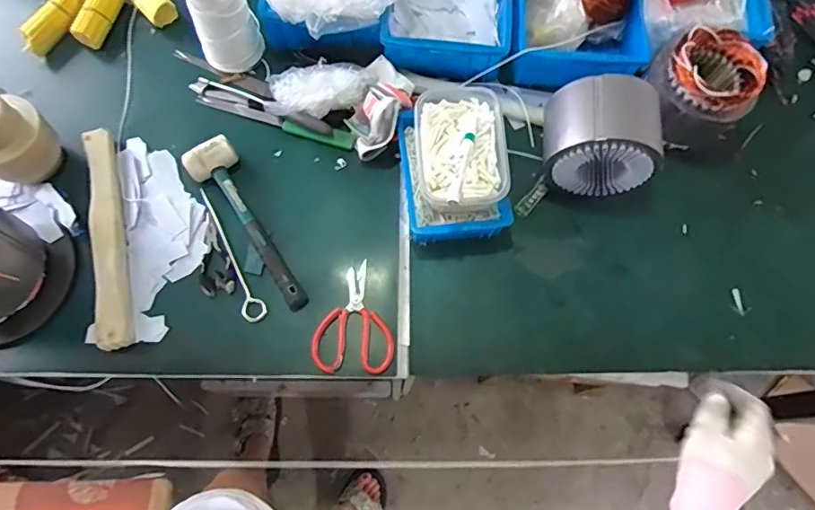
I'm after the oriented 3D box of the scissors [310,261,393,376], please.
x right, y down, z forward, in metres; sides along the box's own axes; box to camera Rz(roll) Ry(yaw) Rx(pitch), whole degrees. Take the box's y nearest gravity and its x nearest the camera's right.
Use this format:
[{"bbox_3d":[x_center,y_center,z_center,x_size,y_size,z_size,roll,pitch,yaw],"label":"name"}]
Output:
[{"bbox_3d":[-0.073,0.086,0.704,0.108,0.013,0.148,3,70,-1],"label":"scissors"}]

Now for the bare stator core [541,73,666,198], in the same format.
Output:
[{"bbox_3d":[0.269,-0.166,0.720,0.140,0.141,0.110,6,70,0],"label":"bare stator core"}]

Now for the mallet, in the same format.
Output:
[{"bbox_3d":[-0.227,-0.049,0.722,0.073,0.040,0.286,-32,74,-13],"label":"mallet"}]

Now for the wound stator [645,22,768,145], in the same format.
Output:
[{"bbox_3d":[0.434,-0.248,0.771,0.128,0.126,0.139,2,70,-1],"label":"wound stator"}]

